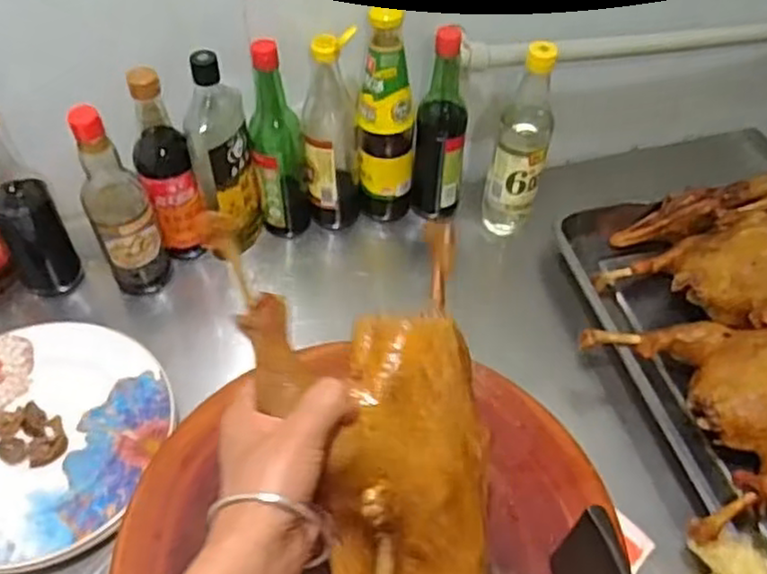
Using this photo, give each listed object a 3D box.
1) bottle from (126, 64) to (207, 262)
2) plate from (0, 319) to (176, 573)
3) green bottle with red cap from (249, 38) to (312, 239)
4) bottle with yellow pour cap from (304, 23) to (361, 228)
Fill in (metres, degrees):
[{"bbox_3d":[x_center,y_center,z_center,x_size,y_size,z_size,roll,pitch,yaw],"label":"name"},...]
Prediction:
[{"bbox_3d":[-0.242,-0.123,0.799,0.055,0.245,0.053,-22,53,-19],"label":"bottle"},{"bbox_3d":[-0.342,0.142,0.688,0.247,0.018,0.244,0,49,0],"label":"plate"},{"bbox_3d":[-0.124,-0.163,0.826,0.065,0.244,0.053,-7,49,-7],"label":"green bottle with red cap"},{"bbox_3d":[-0.061,-0.175,0.838,0.062,0.259,0.070,-3,49,-3],"label":"bottle with yellow pour cap"}]

